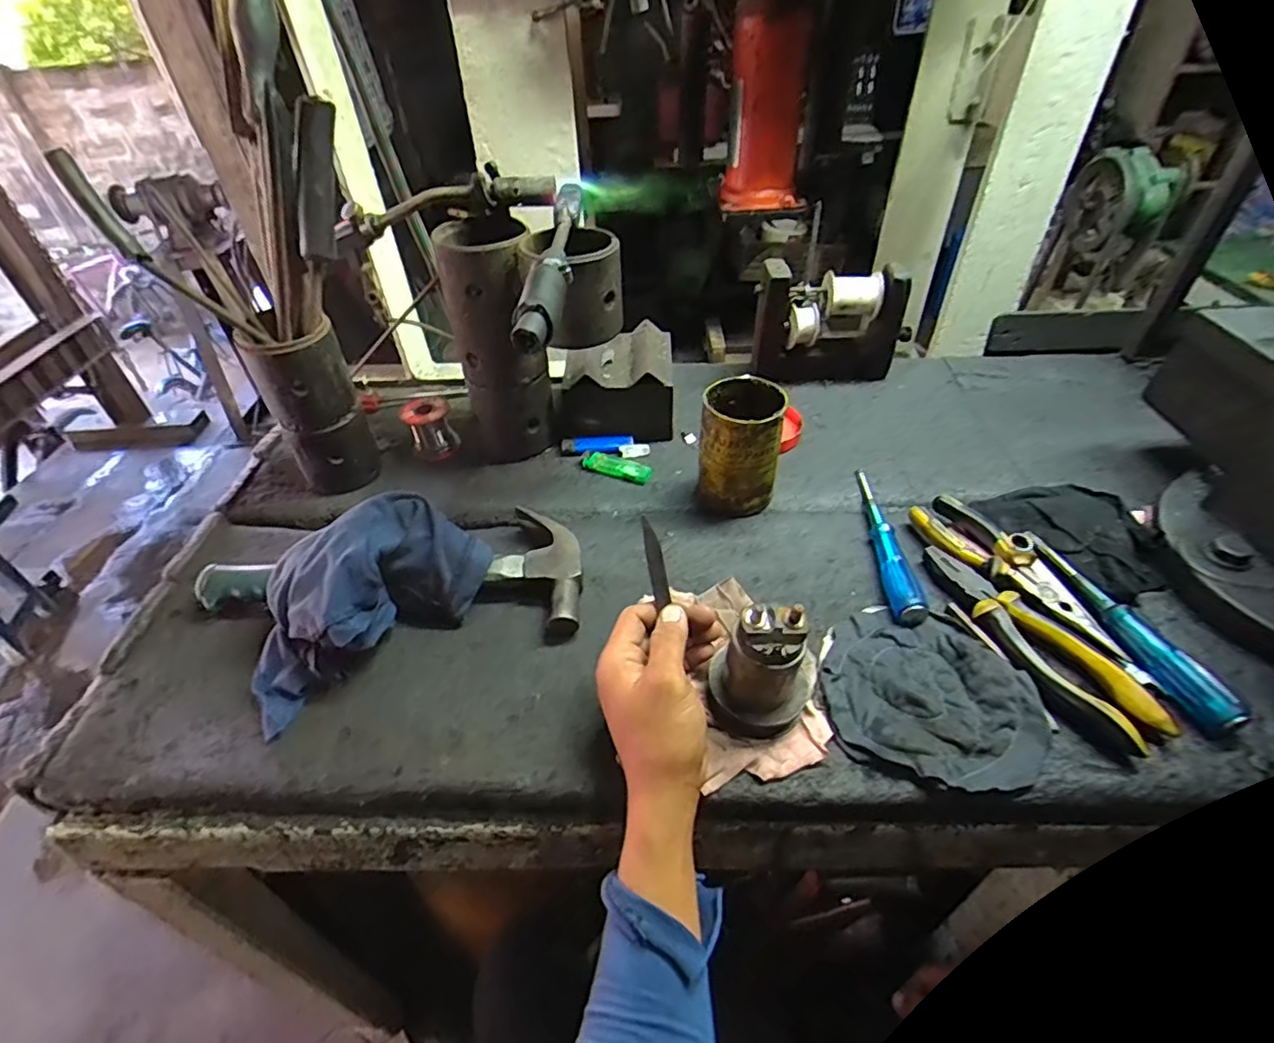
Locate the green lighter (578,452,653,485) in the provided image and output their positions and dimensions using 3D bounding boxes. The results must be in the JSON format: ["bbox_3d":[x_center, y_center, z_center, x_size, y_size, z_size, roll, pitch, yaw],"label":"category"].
[{"bbox_3d":[-0.023,-0.059,0.648,0.078,0.014,0.024,15,46,18],"label":"green lighter"}]

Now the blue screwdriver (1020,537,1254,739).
[{"bbox_3d":[0.367,0.072,0.463,0.024,0.023,0.188,-11,43,-8],"label":"blue screwdriver"}]

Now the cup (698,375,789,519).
[{"bbox_3d":[0.100,-0.070,0.582,0.073,0.113,0.074,9,44,13],"label":"cup"}]

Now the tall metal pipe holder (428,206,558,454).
[{"bbox_3d":[-0.136,-0.177,0.622,0.085,0.222,0.093,-11,43,-8],"label":"tall metal pipe holder"}]

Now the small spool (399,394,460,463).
[{"bbox_3d":[-0.237,-0.108,0.701,0.053,0.064,0.044,-18,45,-15],"label":"small spool"}]

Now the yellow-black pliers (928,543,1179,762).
[{"bbox_3d":[0.297,0.085,0.463,0.054,0.017,0.196,-18,45,-15],"label":"yellow-black pliers"}]

